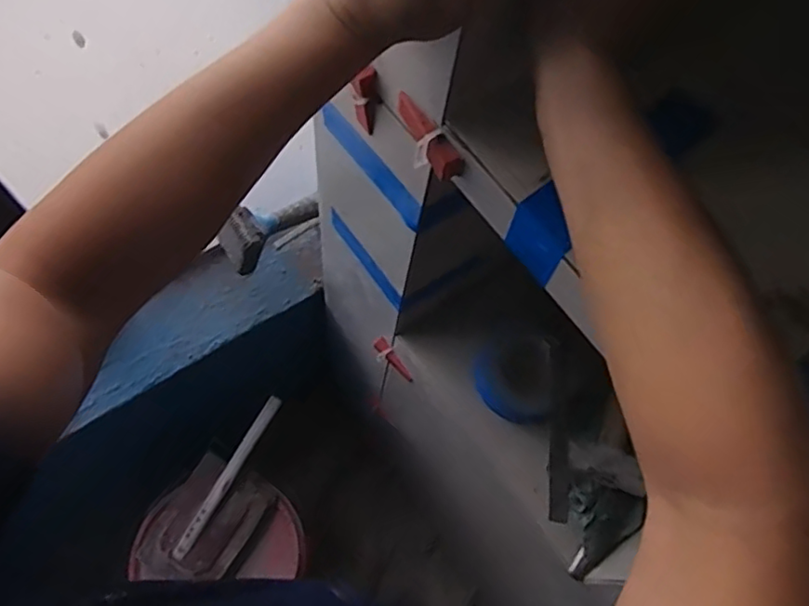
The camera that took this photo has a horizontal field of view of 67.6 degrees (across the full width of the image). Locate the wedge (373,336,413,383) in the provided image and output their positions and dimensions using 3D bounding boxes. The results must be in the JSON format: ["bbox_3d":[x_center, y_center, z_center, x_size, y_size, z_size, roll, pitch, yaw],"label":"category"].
[{"bbox_3d":[-0.014,0.081,0.835,0.015,0.017,0.075,-43,100,-21],"label":"wedge"}]

